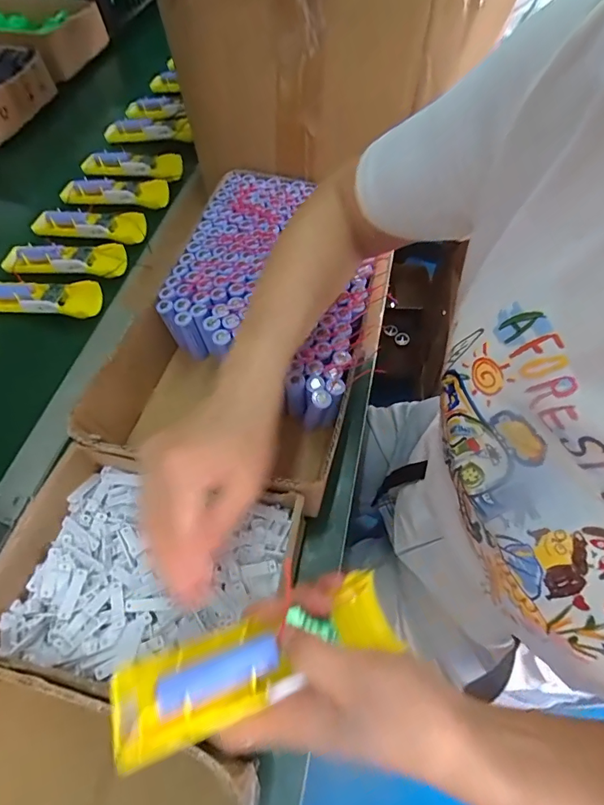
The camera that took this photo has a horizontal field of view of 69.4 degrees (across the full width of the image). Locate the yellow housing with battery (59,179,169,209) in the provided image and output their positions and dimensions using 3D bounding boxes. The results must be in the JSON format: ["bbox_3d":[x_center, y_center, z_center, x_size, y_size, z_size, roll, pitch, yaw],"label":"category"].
[{"bbox_3d":[-0.284,-0.324,0.665,0.161,0.034,0.050,5,59,5],"label":"yellow housing with battery"}]

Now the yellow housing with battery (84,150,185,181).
[{"bbox_3d":[-0.271,-0.381,0.693,0.160,0.027,0.047,5,59,4],"label":"yellow housing with battery"}]

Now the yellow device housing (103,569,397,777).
[{"bbox_3d":[-0.022,0.143,0.248,0.159,0.022,0.046,-15,59,-19],"label":"yellow device housing"}]

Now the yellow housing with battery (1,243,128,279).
[{"bbox_3d":[-0.319,-0.192,0.578,0.165,0.022,0.041,1,59,2],"label":"yellow housing with battery"}]

